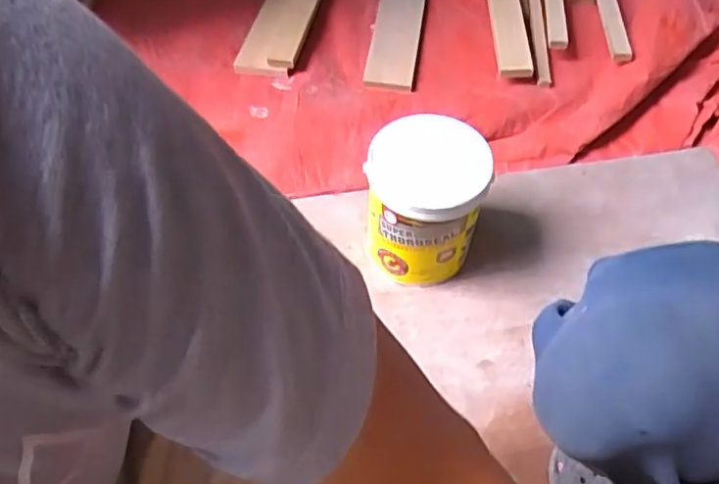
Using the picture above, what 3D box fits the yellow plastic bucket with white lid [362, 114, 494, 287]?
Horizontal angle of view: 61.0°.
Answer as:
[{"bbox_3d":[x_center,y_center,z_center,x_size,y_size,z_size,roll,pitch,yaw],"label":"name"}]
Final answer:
[{"bbox_3d":[0.096,-0.059,0.933,0.164,0.221,0.159,1,56,-1],"label":"yellow plastic bucket with white lid"}]

